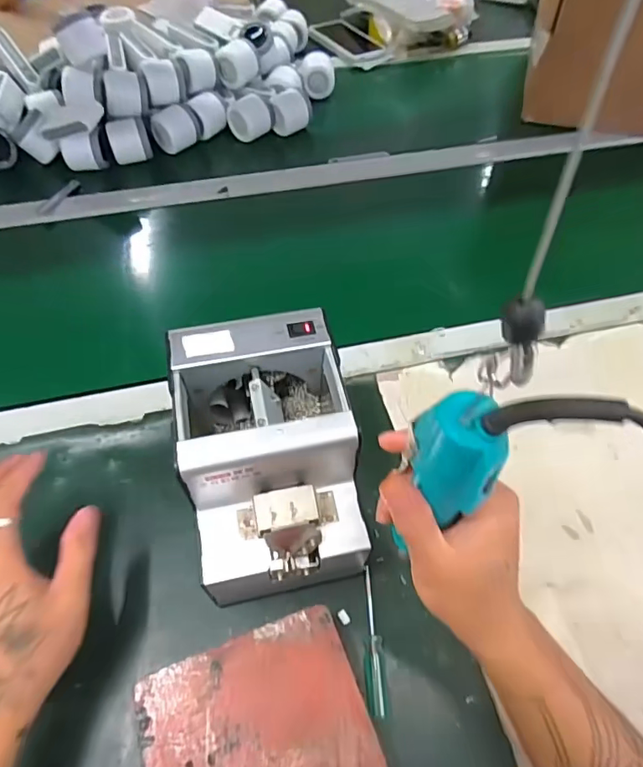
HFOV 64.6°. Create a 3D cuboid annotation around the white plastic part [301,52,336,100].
[{"bbox_3d":[-0.010,-0.536,0.888,0.065,0.058,0.060,-2,55,-3],"label":"white plastic part"}]

